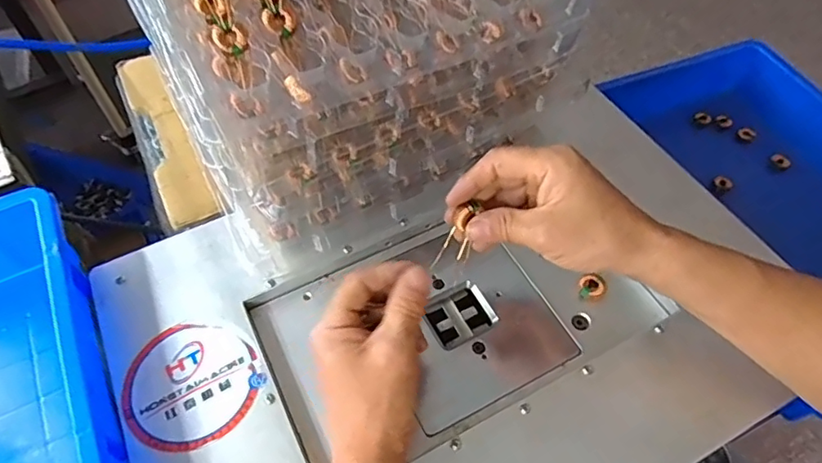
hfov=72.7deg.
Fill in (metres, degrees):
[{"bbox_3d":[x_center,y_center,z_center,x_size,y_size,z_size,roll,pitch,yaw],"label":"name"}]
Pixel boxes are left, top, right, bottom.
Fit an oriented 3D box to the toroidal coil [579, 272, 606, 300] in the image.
[{"bbox_3d":[0.148,0.045,0.453,0.019,0.016,0.015,3,54,4],"label":"toroidal coil"}]

